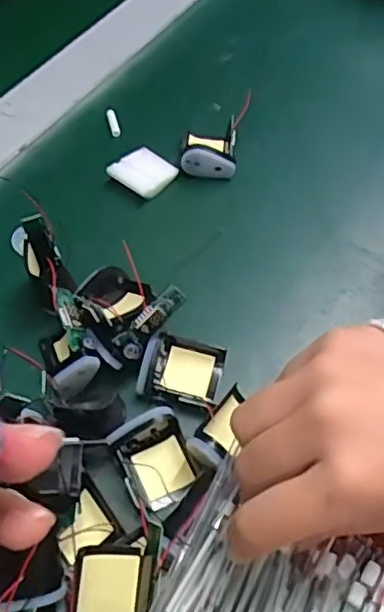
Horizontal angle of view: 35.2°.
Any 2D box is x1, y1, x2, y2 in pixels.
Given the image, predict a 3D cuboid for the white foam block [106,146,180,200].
[{"bbox_3d":[-0.031,-0.089,0.403,0.036,0.008,0.033,35,63,18],"label":"white foam block"}]

